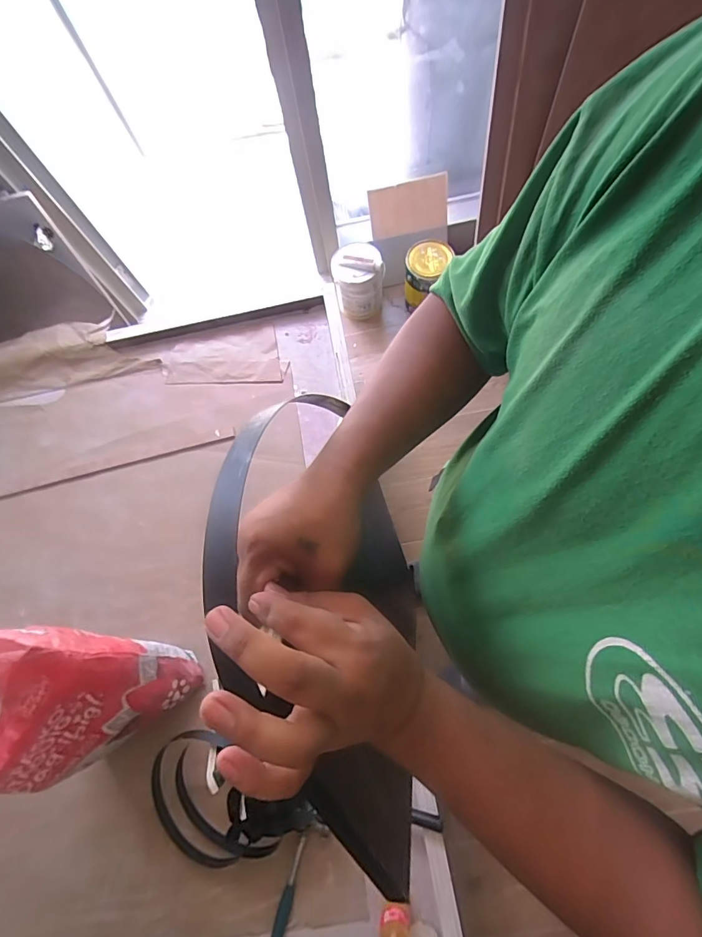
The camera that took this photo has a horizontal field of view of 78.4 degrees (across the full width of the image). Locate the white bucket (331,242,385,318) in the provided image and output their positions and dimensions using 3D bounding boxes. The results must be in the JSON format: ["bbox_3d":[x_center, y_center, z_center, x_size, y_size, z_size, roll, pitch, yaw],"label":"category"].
[{"bbox_3d":[0.023,-0.663,1.526,0.162,0.220,0.156,-2,73,5],"label":"white bucket"}]

